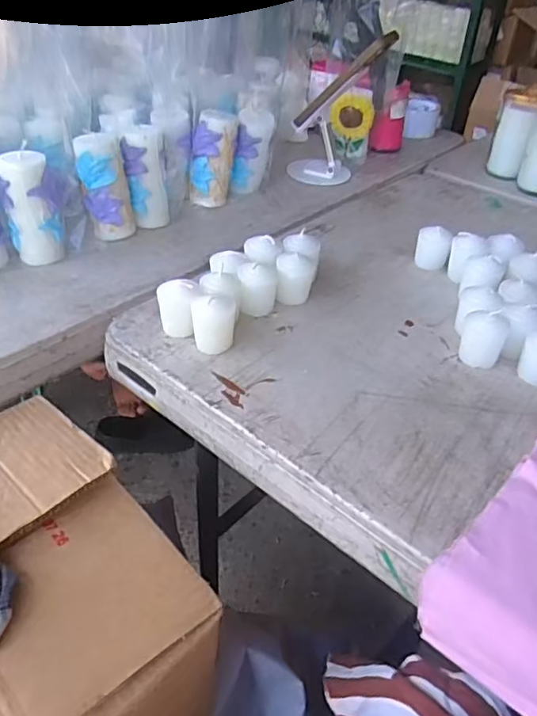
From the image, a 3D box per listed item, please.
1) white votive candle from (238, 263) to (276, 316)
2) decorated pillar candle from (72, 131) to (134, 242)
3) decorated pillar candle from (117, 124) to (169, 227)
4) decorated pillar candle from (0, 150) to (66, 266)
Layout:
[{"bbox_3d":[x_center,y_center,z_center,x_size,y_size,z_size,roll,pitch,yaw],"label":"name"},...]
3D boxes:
[{"bbox_3d":[-0.010,-0.069,0.554,0.035,0.048,0.038,2,38,1],"label":"white votive candle"},{"bbox_3d":[-0.183,-0.189,0.645,0.050,0.113,0.040,-9,40,-17],"label":"decorated pillar candle"},{"bbox_3d":[-0.144,-0.208,0.673,0.044,0.115,0.035,-6,39,-13],"label":"decorated pillar candle"},{"bbox_3d":[-0.243,-0.154,0.597,0.040,0.111,0.050,31,45,30],"label":"decorated pillar candle"}]

